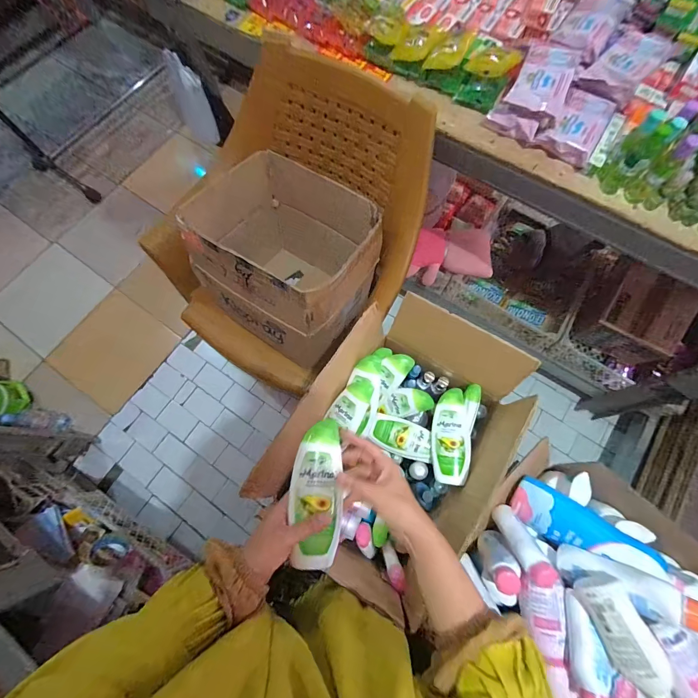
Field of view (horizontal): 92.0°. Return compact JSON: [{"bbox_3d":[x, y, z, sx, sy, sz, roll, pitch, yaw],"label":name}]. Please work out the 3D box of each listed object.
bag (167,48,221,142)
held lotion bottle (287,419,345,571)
[{"bbox_3d":[-0.479,-0.754,1.028,0.092,0.229,0.039,-21,51,-5],"label":"bag"},{"bbox_3d":[-0.039,0.177,0.427,0.060,0.037,0.171,0,71,2],"label":"held lotion bottle"}]

